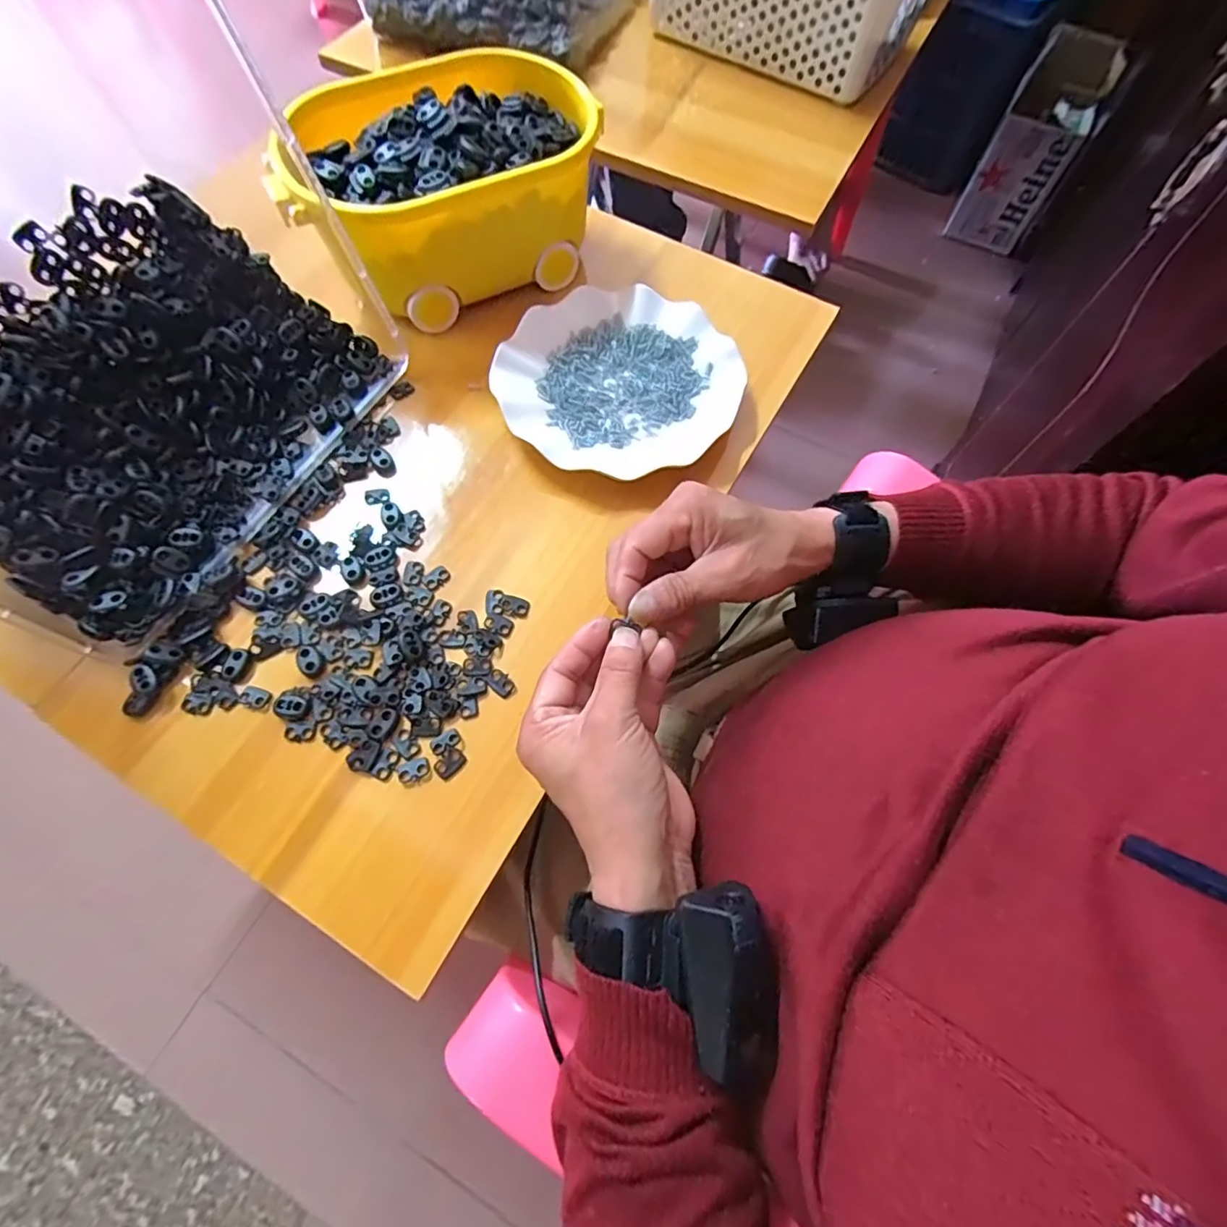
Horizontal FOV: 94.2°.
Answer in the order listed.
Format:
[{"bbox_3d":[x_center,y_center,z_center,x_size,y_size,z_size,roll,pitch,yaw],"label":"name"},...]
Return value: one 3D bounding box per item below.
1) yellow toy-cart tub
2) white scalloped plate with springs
[{"bbox_3d":[-0.131,-0.338,0.459,0.229,0.102,0.172,-19,68,-9],"label":"yellow toy-cart tub"},{"bbox_3d":[0.003,-0.178,0.443,0.174,0.026,0.176,0,66,-1],"label":"white scalloped plate with springs"}]

